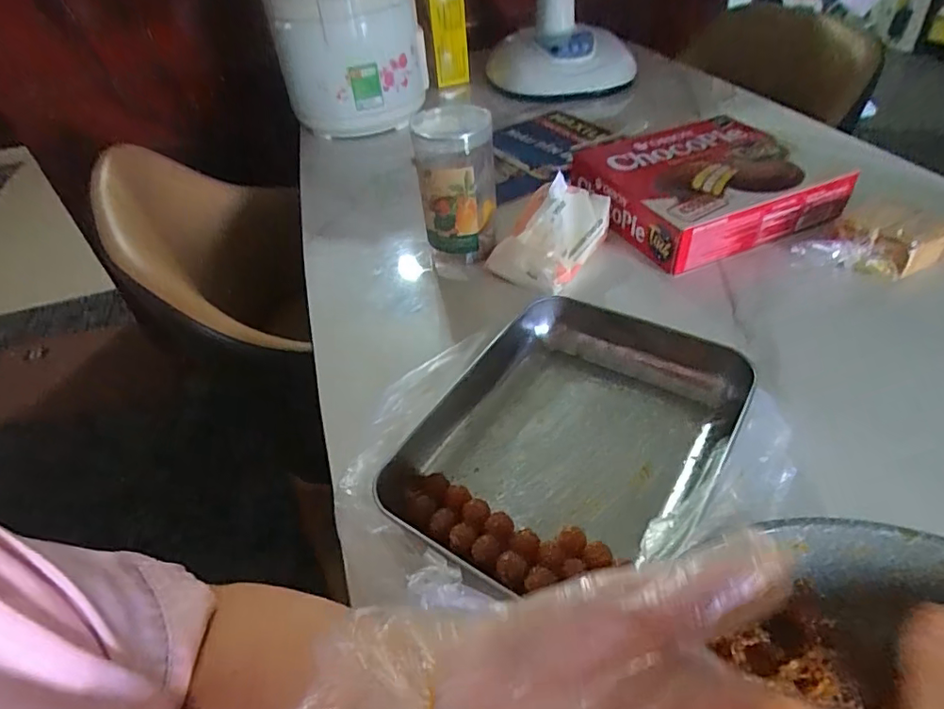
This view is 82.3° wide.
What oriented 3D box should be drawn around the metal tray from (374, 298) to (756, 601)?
[{"bbox_3d":[0.074,0.063,0.411,0.196,0.050,0.252,28,53,30],"label":"metal tray"}]

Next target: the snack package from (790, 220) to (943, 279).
[{"bbox_3d":[0.414,-0.108,0.543,0.178,0.039,0.049,-3,44,2],"label":"snack package"}]

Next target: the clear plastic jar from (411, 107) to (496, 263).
[{"bbox_3d":[-0.016,-0.183,0.596,0.083,0.142,0.101,-9,44,-4],"label":"clear plastic jar"}]

